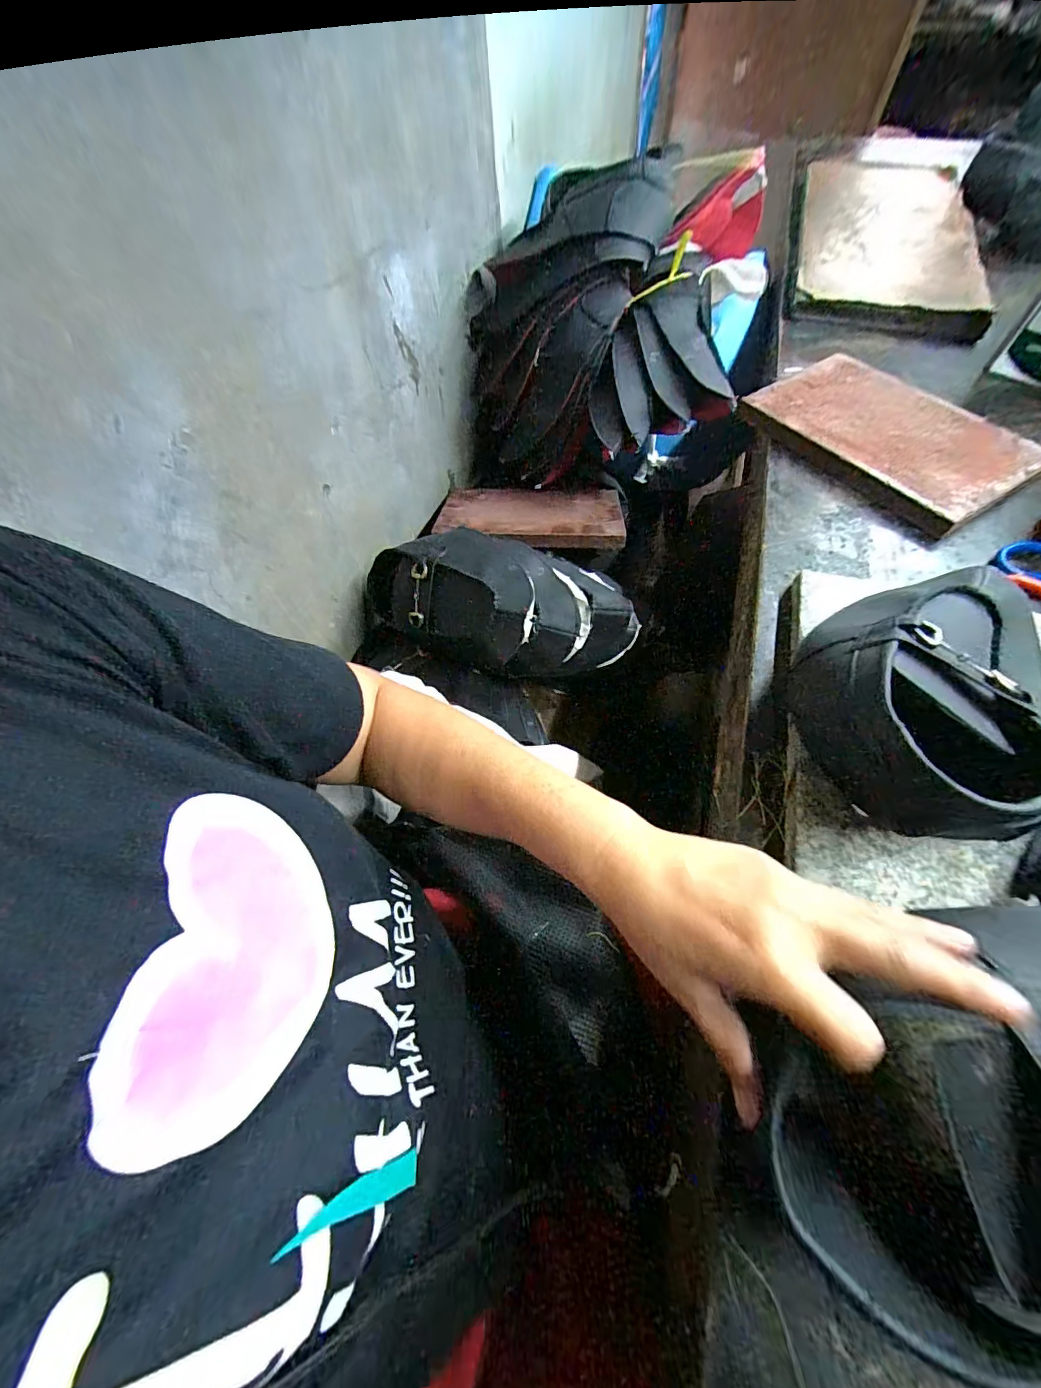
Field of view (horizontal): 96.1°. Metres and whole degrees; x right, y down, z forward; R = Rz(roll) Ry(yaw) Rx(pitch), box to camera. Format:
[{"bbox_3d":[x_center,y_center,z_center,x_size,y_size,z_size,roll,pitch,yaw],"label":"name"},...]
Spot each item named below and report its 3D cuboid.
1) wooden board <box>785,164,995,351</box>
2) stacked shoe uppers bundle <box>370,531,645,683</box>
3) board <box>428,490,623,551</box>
[{"bbox_3d":[0.625,-0.820,0.815,0.270,0.036,0.736,15,63,12],"label":"wooden board"},{"bbox_3d":[-0.023,-0.106,0.568,0.317,0.130,0.131,19,64,14],"label":"stacked shoe uppers bundle"},{"bbox_3d":[0.016,-0.276,0.724,0.272,0.027,0.185,2,43,5],"label":"board"}]

